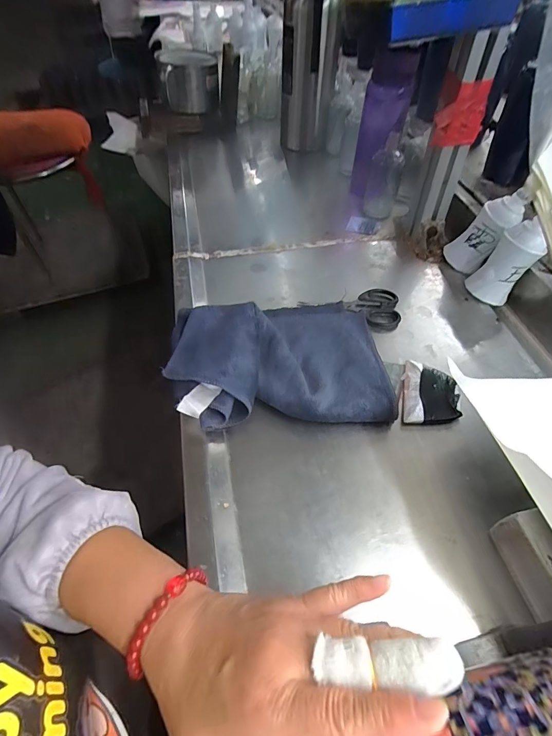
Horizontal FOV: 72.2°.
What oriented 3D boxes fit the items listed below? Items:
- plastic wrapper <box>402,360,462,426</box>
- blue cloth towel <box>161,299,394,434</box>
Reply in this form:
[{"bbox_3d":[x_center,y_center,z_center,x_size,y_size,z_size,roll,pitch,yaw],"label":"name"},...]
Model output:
[{"bbox_3d":[0.171,0.026,0.420,0.059,0.007,0.085,5,53,8],"label":"plastic wrapper"},{"bbox_3d":[-0.003,-0.022,0.431,0.240,0.046,0.182,-3,52,1],"label":"blue cloth towel"}]

